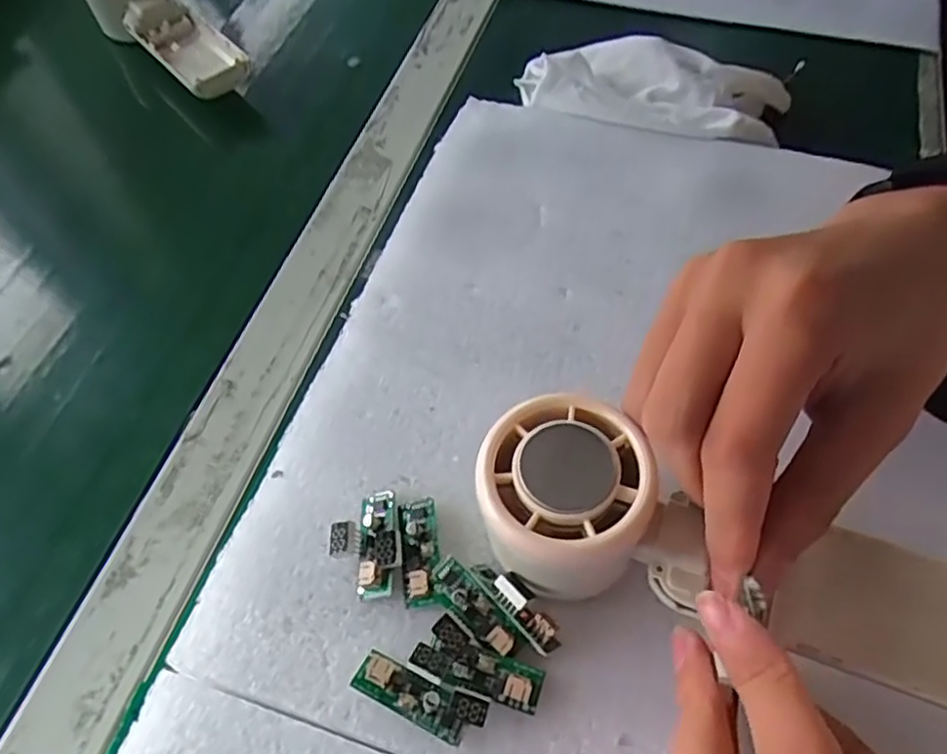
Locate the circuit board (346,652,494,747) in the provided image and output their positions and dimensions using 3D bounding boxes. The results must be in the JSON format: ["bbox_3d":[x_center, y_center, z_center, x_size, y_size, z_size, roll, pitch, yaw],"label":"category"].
[{"bbox_3d":[-0.018,0.103,0.220,0.043,0.011,0.014,20,61,15],"label":"circuit board"}]

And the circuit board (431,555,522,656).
[{"bbox_3d":[0.001,0.078,0.232,0.012,0.007,0.036,-39,64,-20],"label":"circuit board"}]

